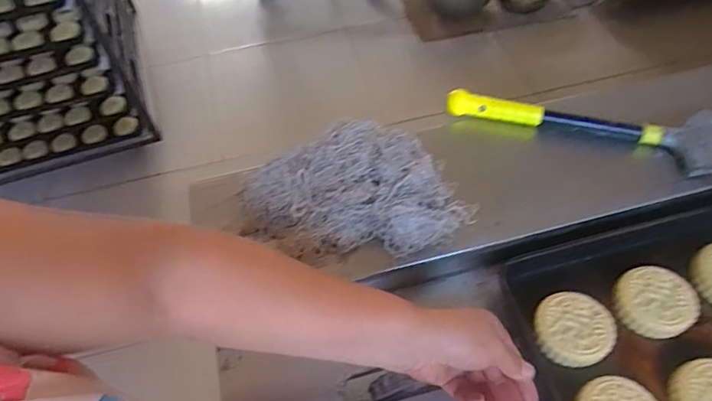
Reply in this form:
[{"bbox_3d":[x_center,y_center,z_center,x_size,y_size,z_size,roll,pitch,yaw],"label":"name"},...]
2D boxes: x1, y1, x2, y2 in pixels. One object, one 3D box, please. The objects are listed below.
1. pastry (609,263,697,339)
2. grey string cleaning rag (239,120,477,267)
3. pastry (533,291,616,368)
[{"bbox_3d":[0.304,0.103,0.512,0.075,0.023,0.069,-11,55,-11],"label":"pastry"},{"bbox_3d":[-0.001,-0.012,0.545,0.237,0.062,0.146,-6,54,-8],"label":"grey string cleaning rag"},{"bbox_3d":[0.215,0.127,0.499,0.072,0.024,0.068,1,54,-2],"label":"pastry"}]

